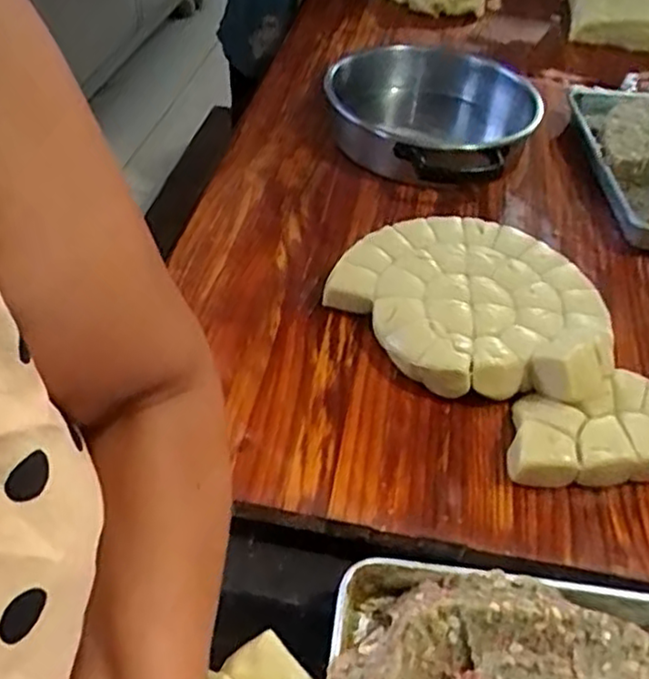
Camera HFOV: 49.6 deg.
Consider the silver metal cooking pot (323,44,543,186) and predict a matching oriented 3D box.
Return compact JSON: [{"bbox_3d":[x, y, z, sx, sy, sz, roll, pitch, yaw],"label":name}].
[{"bbox_3d":[0.159,-0.346,1.075,0.305,0.093,0.326,2,46,-2],"label":"silver metal cooking pot"}]

